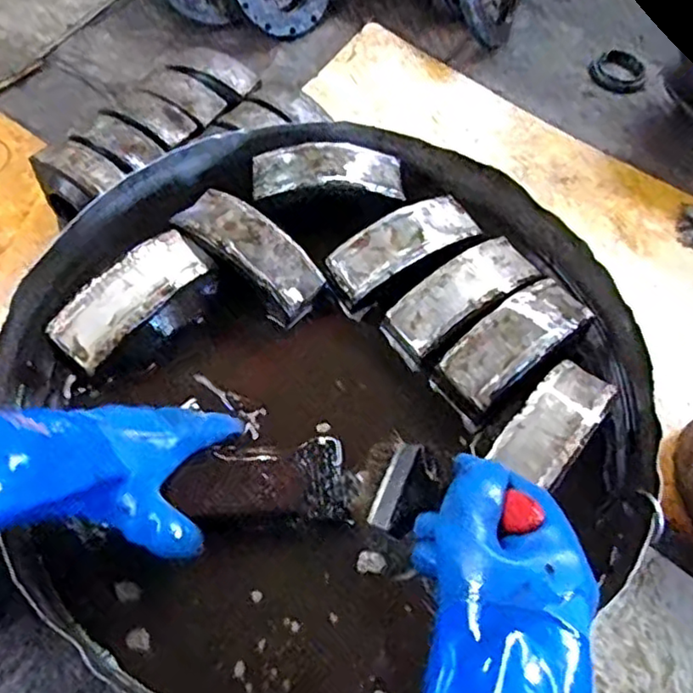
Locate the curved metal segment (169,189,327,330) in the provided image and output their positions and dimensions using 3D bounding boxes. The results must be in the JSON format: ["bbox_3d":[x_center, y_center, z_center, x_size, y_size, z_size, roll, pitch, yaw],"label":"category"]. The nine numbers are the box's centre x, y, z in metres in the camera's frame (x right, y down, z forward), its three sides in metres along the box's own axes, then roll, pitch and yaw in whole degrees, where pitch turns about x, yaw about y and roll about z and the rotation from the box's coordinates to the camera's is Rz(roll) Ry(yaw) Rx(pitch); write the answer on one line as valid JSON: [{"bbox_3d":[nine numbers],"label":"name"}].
[{"bbox_3d":[-0.096,-0.097,0.641,0.158,0.048,0.068,40,66,16],"label":"curved metal segment"}]

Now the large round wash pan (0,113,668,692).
[{"bbox_3d":[-0.019,0.011,0.587,0.557,0.096,0.554,2,63,-3],"label":"large round wash pan"}]

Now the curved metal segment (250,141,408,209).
[{"bbox_3d":[-0.018,-0.186,0.675,0.158,0.030,0.071,-4,62,-7],"label":"curved metal segment"}]

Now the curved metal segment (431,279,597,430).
[{"bbox_3d":[0.158,-0.001,0.607,0.159,0.055,0.065,-37,70,-21],"label":"curved metal segment"}]

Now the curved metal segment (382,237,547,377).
[{"bbox_3d":[0.115,-0.049,0.639,0.162,0.047,0.063,-31,68,-19],"label":"curved metal segment"}]

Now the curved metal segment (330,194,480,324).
[{"bbox_3d":[0.057,-0.100,0.660,0.161,0.051,0.064,-29,67,-18],"label":"curved metal segment"}]

